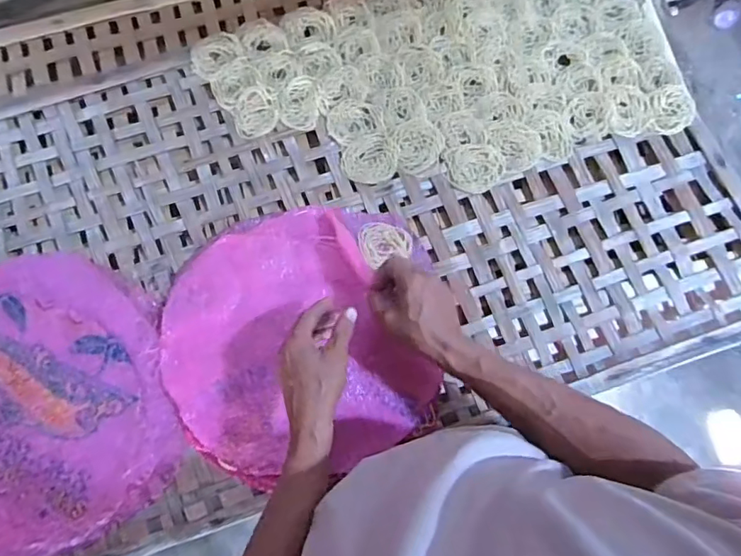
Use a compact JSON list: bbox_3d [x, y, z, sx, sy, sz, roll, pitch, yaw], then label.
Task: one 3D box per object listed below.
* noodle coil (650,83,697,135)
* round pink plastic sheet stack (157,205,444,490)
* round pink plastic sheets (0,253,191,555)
[{"bbox_3d":[0.422,-0.237,0.719,0.054,0.017,0.069,-3,79,-1],"label":"noodle coil"},{"bbox_3d":[-0.087,0.074,0.647,0.338,0.030,0.318,0,79,0],"label":"round pink plastic sheet stack"},{"bbox_3d":[-0.459,0.163,0.646,0.397,0.022,0.354,-17,80,-3],"label":"round pink plastic sheets"}]

